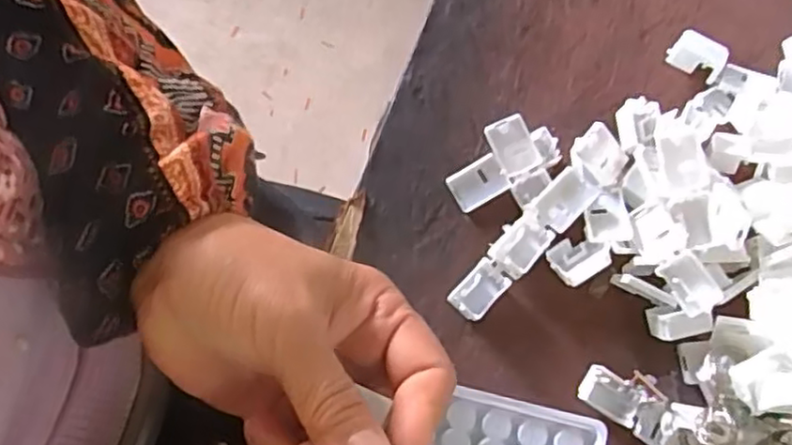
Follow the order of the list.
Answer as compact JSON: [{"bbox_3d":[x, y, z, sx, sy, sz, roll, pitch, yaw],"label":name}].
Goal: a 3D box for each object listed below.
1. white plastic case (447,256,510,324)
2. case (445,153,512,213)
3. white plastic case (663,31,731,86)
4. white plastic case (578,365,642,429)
[{"bbox_3d":[0.039,0.032,0.318,0.018,0.010,0.028,42,79,10],"label":"white plastic case"},{"bbox_3d":[0.040,-0.019,0.334,0.026,0.008,0.020,-26,77,-7],"label":"case"},{"bbox_3d":[0.155,-0.085,0.347,0.026,0.008,0.019,35,78,9],"label":"white plastic case"},{"bbox_3d":[0.098,0.079,0.309,0.027,0.007,0.017,31,78,8],"label":"white plastic case"}]

